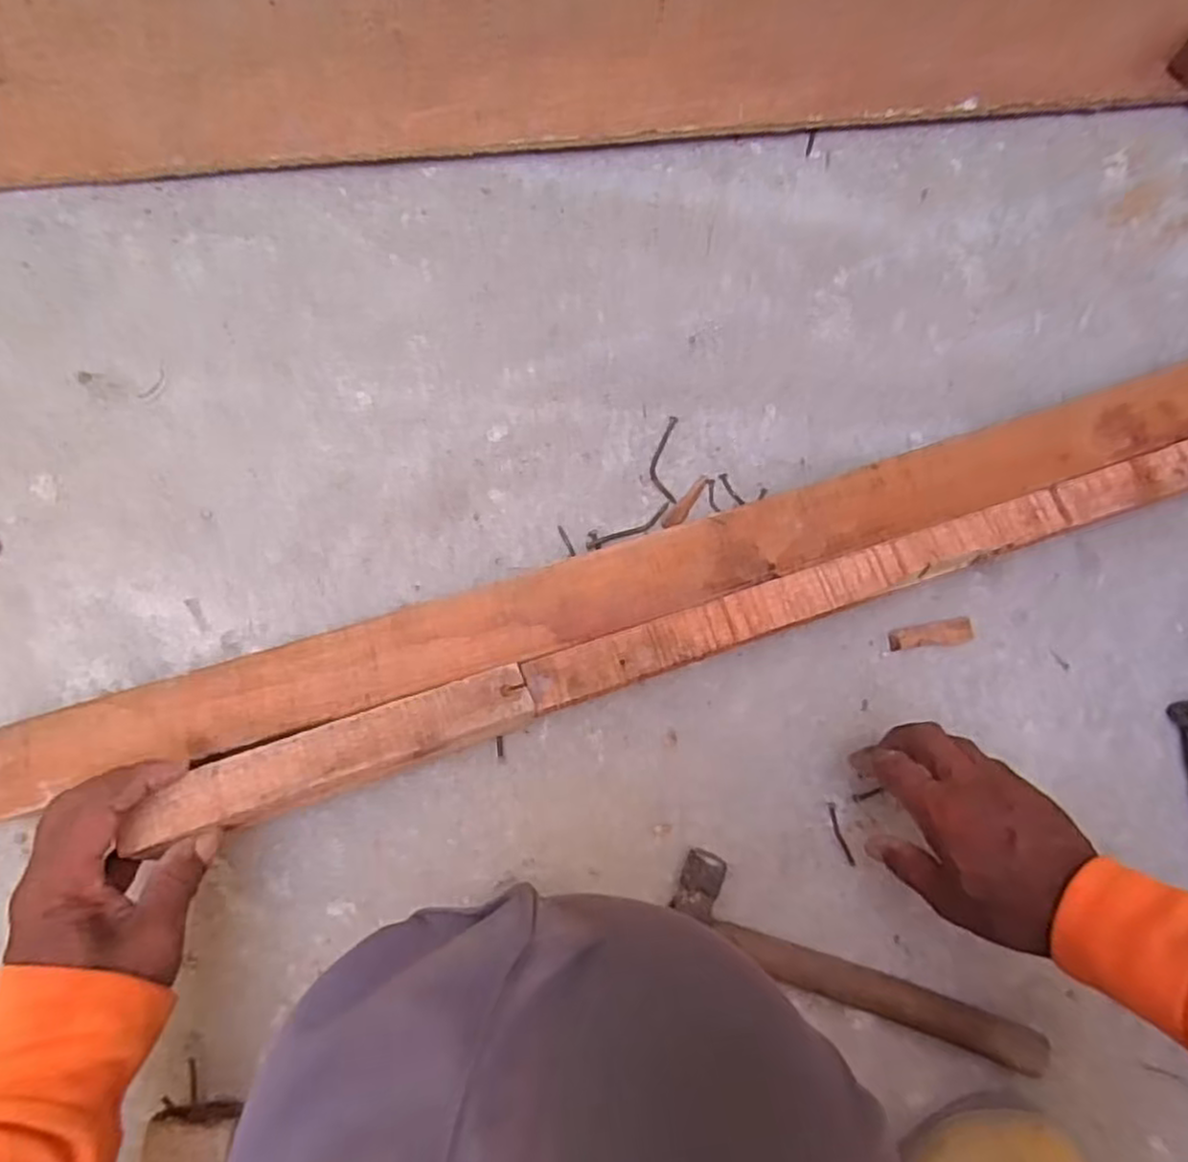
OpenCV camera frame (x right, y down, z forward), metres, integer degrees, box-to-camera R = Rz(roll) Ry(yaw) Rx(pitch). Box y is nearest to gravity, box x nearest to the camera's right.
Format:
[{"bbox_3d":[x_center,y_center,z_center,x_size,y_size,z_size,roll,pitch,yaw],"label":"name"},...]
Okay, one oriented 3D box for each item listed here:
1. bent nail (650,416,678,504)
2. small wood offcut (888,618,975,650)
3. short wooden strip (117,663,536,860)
[{"bbox_3d":[0.053,-0.092,0.547,0.020,0.004,0.067,4,84,-6],"label":"bent nail"},{"bbox_3d":[0.255,0.041,0.548,0.064,0.013,0.020,-9,85,-7],"label":"small wood offcut"},{"bbox_3d":[-0.146,0.101,0.428,0.225,0.012,0.038,-18,86,-16],"label":"short wooden strip"}]

